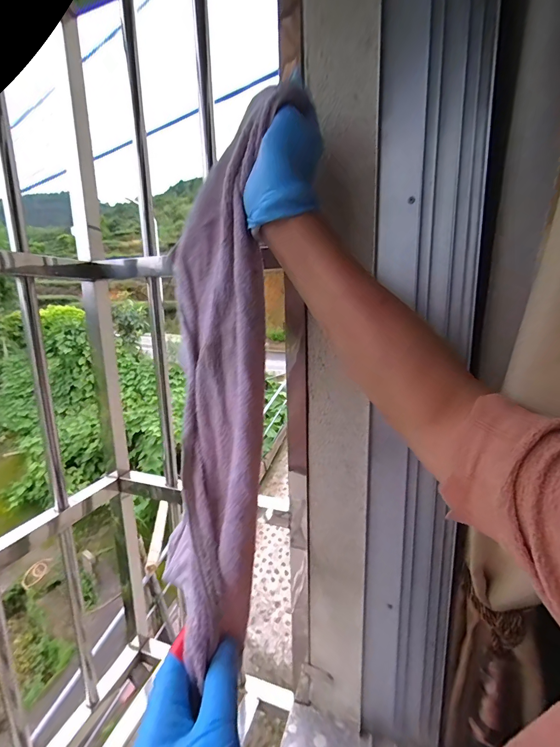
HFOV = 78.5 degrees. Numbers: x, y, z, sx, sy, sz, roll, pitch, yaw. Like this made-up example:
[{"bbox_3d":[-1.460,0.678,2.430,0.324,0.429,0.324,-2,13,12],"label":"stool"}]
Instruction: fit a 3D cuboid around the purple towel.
[{"bbox_3d":[-0.049,-0.025,0.297,0.109,0.438,0.103,-1,-15,-4],"label":"purple towel"}]

